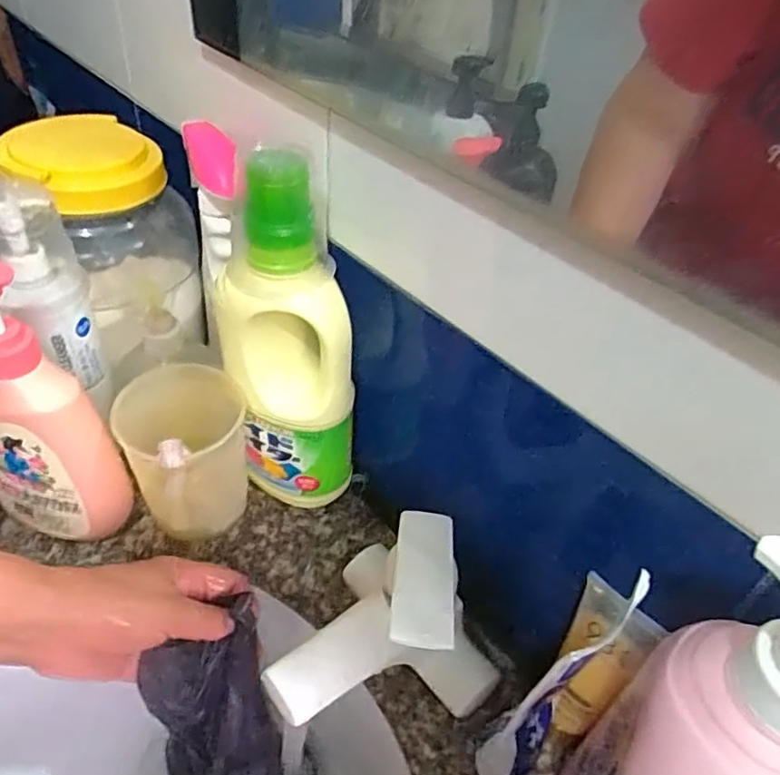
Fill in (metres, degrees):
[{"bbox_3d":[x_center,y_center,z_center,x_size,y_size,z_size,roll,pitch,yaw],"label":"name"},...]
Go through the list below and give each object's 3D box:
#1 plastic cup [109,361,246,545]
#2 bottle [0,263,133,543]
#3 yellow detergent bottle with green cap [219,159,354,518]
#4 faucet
[{"bbox_3d":[-0.148,0.056,0.462,0.085,0.120,0.083,3,41,-3],"label":"plastic cup"},{"bbox_3d":[-0.239,0.018,0.409,0.092,0.199,0.053,20,43,16],"label":"bottle"},{"bbox_3d":[-0.075,-0.017,0.447,0.087,0.279,0.071,-11,44,-18],"label":"yellow detergent bottle with green cap"},{"bbox_3d":[-0.003,0.151,0.379,0.118,0.122,0.135,34,48,28],"label":"faucet"}]

